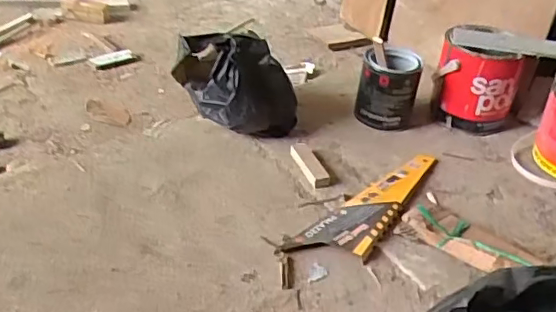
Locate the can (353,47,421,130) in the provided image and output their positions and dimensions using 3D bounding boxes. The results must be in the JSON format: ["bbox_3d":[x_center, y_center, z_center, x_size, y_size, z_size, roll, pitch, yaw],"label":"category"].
[{"bbox_3d":[0.205,-0.121,1.086,0.105,0.134,0.100,11,36,9],"label":"can"}]

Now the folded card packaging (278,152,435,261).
[{"bbox_3d":[0.155,0.079,0.891,0.094,0.018,0.343,31,44,33],"label":"folded card packaging"}]

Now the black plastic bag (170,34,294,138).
[{"bbox_3d":[-0.077,-0.133,1.039,0.159,0.184,0.187,-21,42,-30],"label":"black plastic bag"}]

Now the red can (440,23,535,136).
[{"bbox_3d":[0.387,-0.145,1.105,0.163,0.163,0.142,17,37,17],"label":"red can"}]

